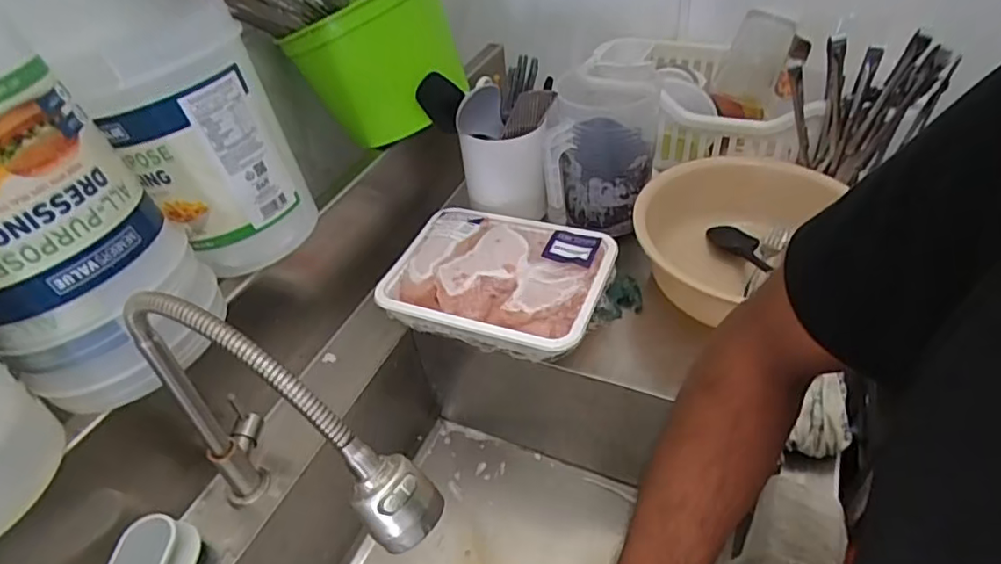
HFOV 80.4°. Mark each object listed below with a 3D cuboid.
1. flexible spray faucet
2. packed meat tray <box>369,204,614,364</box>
[{"bbox_3d":[-0.160,0.128,0.454,0.270,0.265,0.056,20,48,27],"label":"flexible spray faucet"},{"bbox_3d":[-0.003,-0.007,0.735,0.263,0.059,0.193,13,45,20],"label":"packed meat tray"}]

